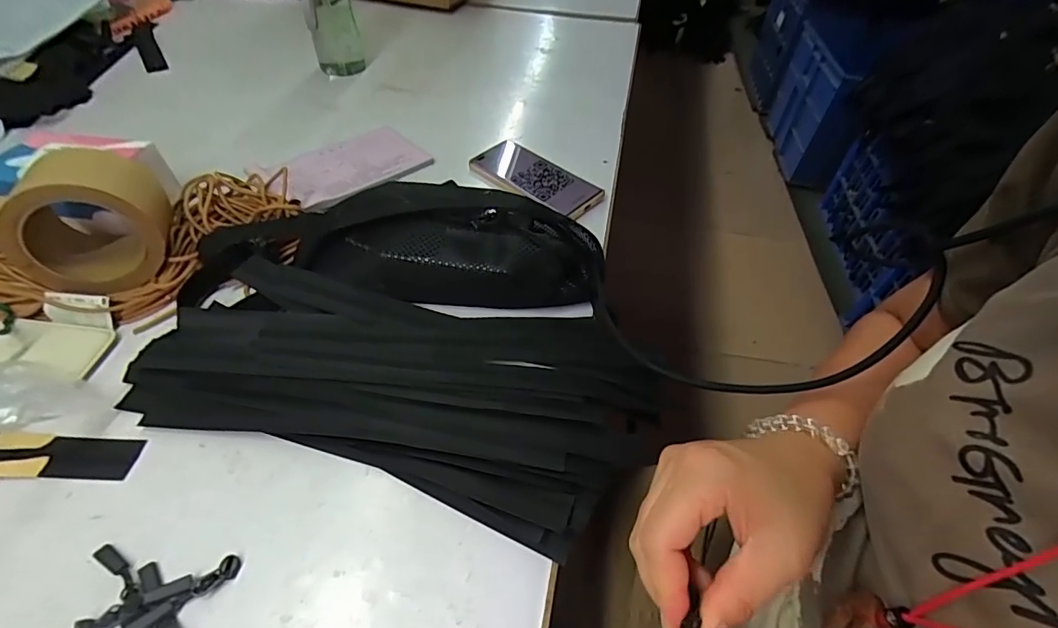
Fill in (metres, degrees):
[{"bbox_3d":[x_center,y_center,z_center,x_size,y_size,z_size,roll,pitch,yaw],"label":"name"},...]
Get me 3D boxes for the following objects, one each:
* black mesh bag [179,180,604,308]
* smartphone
[{"bbox_3d":[-0.123,-0.083,0.461,0.385,0.074,0.138,0,50,-5],"label":"black mesh bag"},{"bbox_3d":[0.004,-0.171,0.593,0.172,0.016,0.076,36,56,24],"label":"smartphone"}]

